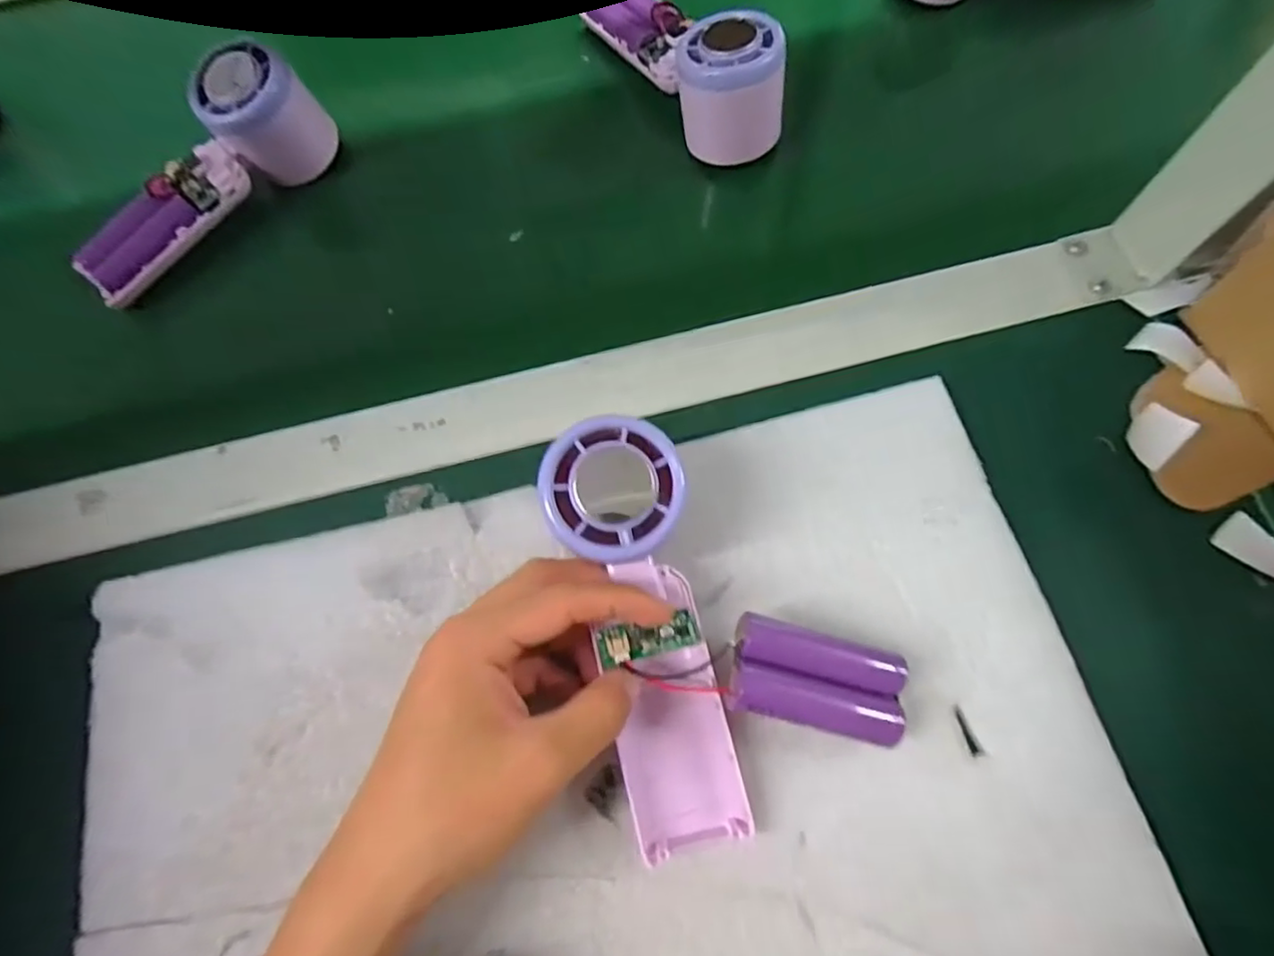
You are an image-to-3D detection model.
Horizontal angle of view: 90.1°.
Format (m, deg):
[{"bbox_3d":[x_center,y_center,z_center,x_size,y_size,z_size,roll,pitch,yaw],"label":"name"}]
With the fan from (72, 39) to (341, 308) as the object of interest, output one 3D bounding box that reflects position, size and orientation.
[{"bbox_3d":[-0.248,-0.168,0.366,0.049,0.058,0.161,41,88,15],"label":"fan"}]

